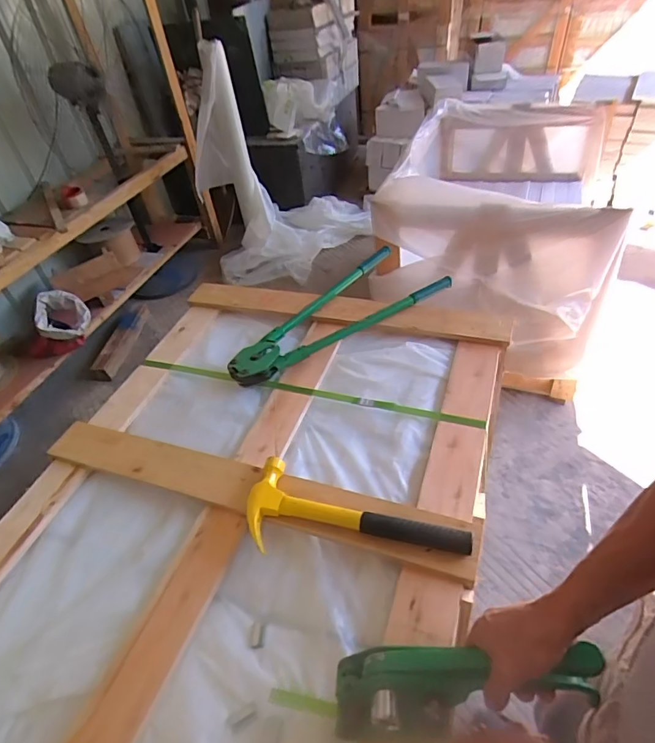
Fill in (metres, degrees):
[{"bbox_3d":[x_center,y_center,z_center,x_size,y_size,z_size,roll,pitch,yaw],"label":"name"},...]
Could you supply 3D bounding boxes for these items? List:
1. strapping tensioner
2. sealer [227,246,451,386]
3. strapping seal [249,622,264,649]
[{"bbox_3d":[0.137,0.318,0.474,0.265,0.048,0.076,-13,44,9],"label":"strapping tensioner"},{"bbox_3d":[0.021,-0.121,1.012,0.524,0.040,0.225,-33,50,-25],"label":"sealer"},{"bbox_3d":[-0.091,0.342,0.602,0.018,0.004,0.030,-3,44,4],"label":"strapping seal"}]

